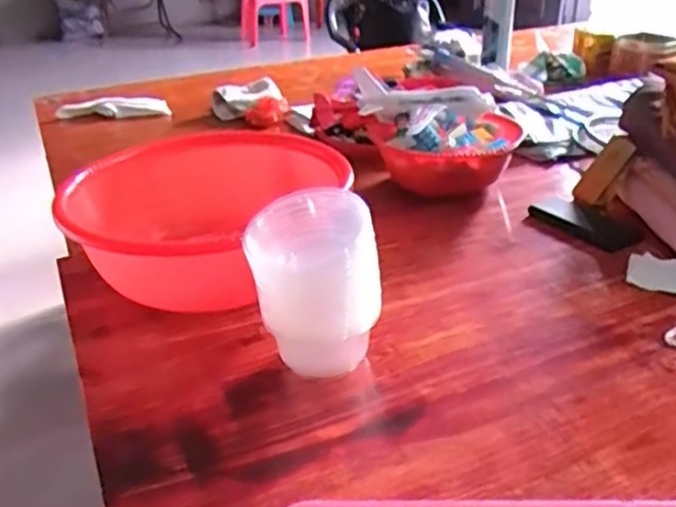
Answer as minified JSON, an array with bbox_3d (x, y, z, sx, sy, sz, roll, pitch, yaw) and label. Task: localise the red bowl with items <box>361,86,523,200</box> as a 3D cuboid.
[{"bbox_3d":[0.162,-0.173,1.060,0.245,0.126,0.188,3,29,9],"label":"red bowl with items"}]

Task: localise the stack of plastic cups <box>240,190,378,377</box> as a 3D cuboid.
[{"bbox_3d":[-0.028,0.036,0.658,0.108,0.163,0.107,-11,30,-16],"label":"stack of plastic cups"}]

